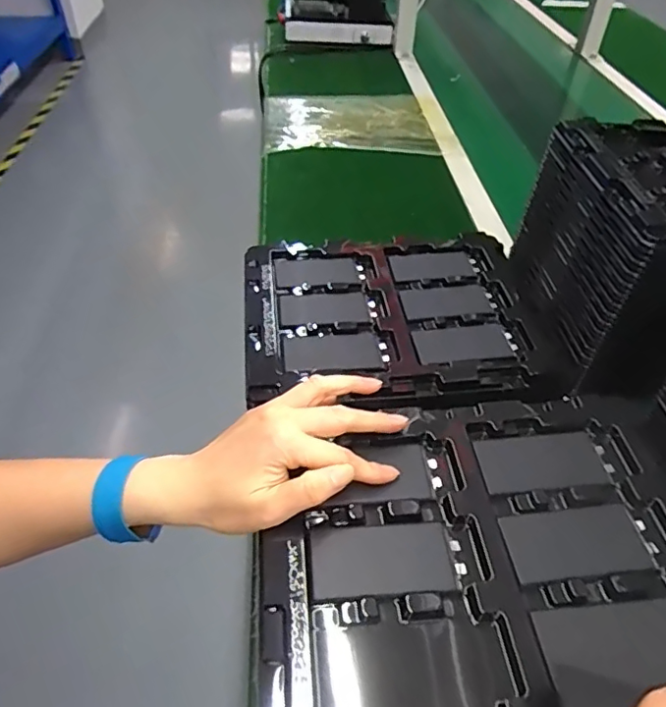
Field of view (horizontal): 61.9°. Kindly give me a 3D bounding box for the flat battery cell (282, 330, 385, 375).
[{"bbox_3d":[-0.001,-0.002,0.486,0.083,0.004,0.053,-6,46,-8],"label":"flat battery cell"}]

